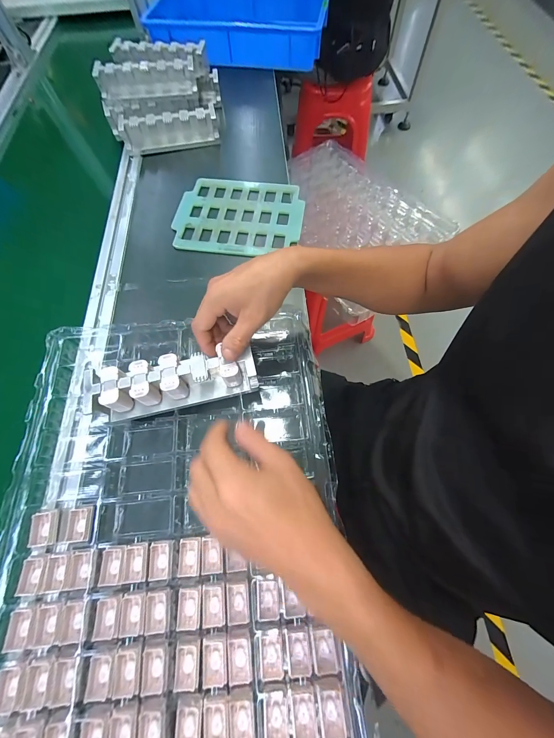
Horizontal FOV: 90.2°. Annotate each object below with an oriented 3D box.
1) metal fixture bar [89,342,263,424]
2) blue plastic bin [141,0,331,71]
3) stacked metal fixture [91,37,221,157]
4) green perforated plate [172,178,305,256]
[{"bbox_3d":[-0.119,0.015,0.324,0.185,0.047,0.047,-10,66,-5],"label":"metal fixture bar"},{"bbox_3d":[-0.090,-0.893,0.714,0.429,0.084,0.293,7,69,5],"label":"blue plastic bin"},{"bbox_3d":[-0.239,-0.563,0.572,0.221,0.104,0.210,-5,68,1],"label":"stacked metal fixture"},{"bbox_3d":[-0.067,-0.275,0.494,0.221,0.015,0.174,8,69,5],"label":"green perforated plate"}]

